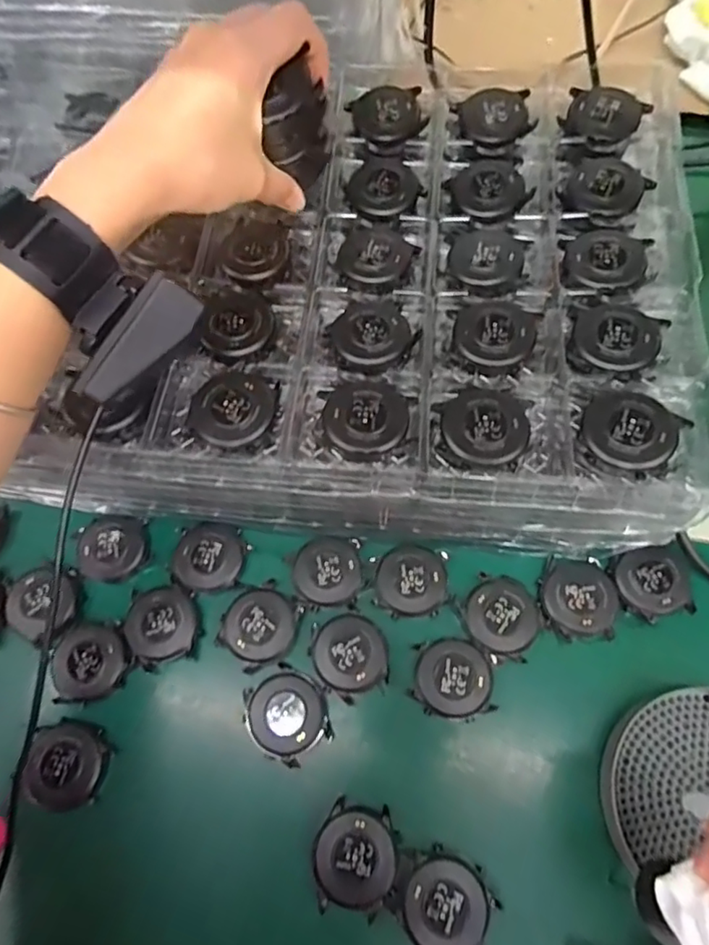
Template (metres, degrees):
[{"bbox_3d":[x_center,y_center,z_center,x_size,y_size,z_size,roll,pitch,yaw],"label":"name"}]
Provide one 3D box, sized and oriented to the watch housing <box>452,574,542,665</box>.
[{"bbox_3d":[0.090,0.087,0.347,0.047,0.011,0.046,-41,72,-14],"label":"watch housing"}]

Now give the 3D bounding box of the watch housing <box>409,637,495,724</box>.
[{"bbox_3d":[0.058,0.120,0.332,0.046,0.006,0.043,10,68,6],"label":"watch housing"}]

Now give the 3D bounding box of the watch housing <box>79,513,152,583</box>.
[{"bbox_3d":[-0.158,0.050,0.373,0.041,0.018,0.041,-1,67,2],"label":"watch housing"}]

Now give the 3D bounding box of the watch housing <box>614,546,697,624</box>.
[{"bbox_3d":[0.184,0.067,0.348,0.042,0.010,0.043,-1,67,2],"label":"watch housing"}]

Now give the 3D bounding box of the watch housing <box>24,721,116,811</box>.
[{"bbox_3d":[-0.165,0.166,0.323,0.045,0.014,0.043,13,68,7],"label":"watch housing"}]

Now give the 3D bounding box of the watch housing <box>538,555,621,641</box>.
[{"bbox_3d":[0.138,0.076,0.347,0.046,0.009,0.047,-1,67,2],"label":"watch housing"}]

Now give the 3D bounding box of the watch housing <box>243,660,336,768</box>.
[{"bbox_3d":[-0.038,0.140,0.329,0.047,0.012,0.048,-37,71,-13],"label":"watch housing"}]

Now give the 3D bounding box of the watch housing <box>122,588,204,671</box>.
[{"bbox_3d":[-0.120,0.094,0.353,0.043,0.009,0.048,-18,68,-5],"label":"watch housing"}]

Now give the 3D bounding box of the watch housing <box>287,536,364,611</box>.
[{"bbox_3d":[-0.017,0.064,0.362,0.044,0.009,0.043,-2,67,1],"label":"watch housing"}]

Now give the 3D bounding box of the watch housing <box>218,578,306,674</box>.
[{"bbox_3d":[-0.058,0.093,0.349,0.044,0.007,0.048,39,74,16],"label":"watch housing"}]

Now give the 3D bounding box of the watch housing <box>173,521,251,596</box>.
[{"bbox_3d":[-0.094,0.054,0.369,0.045,0.010,0.045,-8,67,-1],"label":"watch housing"}]

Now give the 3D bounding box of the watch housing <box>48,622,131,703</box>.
[{"bbox_3d":[-0.160,0.115,0.346,0.046,0.010,0.045,1,67,2],"label":"watch housing"}]

